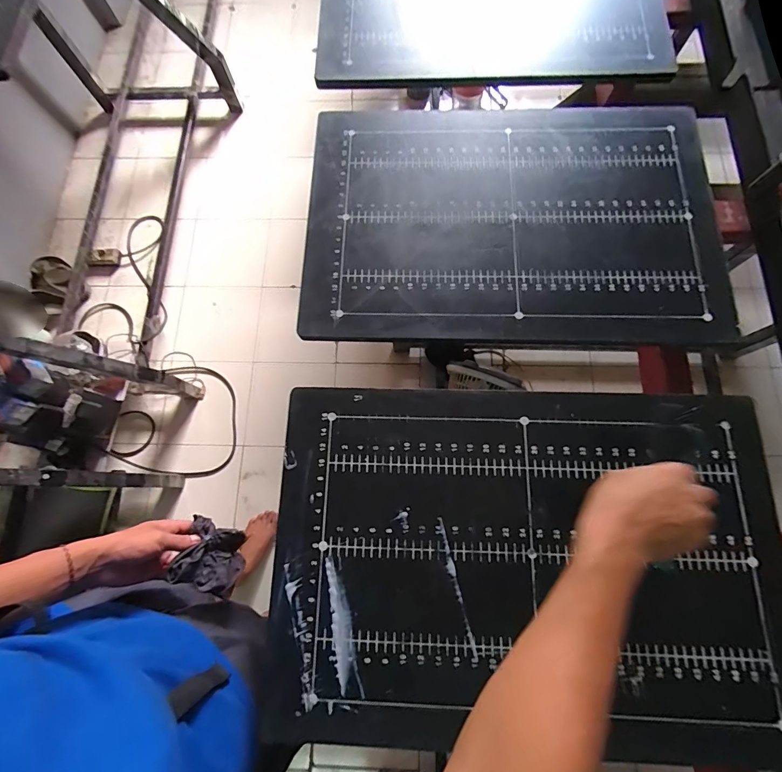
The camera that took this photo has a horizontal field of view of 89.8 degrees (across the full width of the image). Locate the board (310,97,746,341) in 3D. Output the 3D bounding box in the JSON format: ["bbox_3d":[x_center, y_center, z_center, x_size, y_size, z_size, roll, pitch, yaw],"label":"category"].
[{"bbox_3d":[0.166,-0.255,0.580,0.581,0.024,0.407,0,76,1],"label":"board"}]

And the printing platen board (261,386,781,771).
[{"bbox_3d":[0.160,0.202,0.468,0.592,0.014,0.391,2,76,2],"label":"printing platen board"}]

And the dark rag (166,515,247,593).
[{"bbox_3d":[-0.260,0.247,0.576,0.073,0.088,0.090,14,76,5],"label":"dark rag"}]

